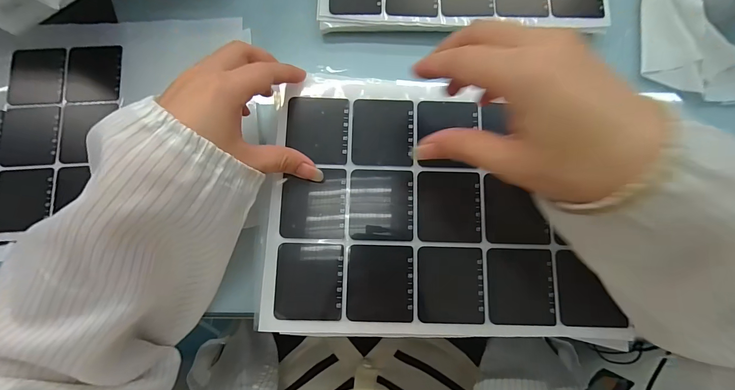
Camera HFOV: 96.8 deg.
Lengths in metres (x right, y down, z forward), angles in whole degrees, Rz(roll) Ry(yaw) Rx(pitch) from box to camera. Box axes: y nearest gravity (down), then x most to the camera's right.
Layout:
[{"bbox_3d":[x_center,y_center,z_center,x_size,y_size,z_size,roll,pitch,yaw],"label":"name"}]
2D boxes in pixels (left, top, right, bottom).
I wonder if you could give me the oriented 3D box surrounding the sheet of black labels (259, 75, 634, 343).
[{"bbox_3d":[0.053,0.007,0.255,0.248,0.009,0.198,4,80,-1],"label":"sheet of black labels"}]

